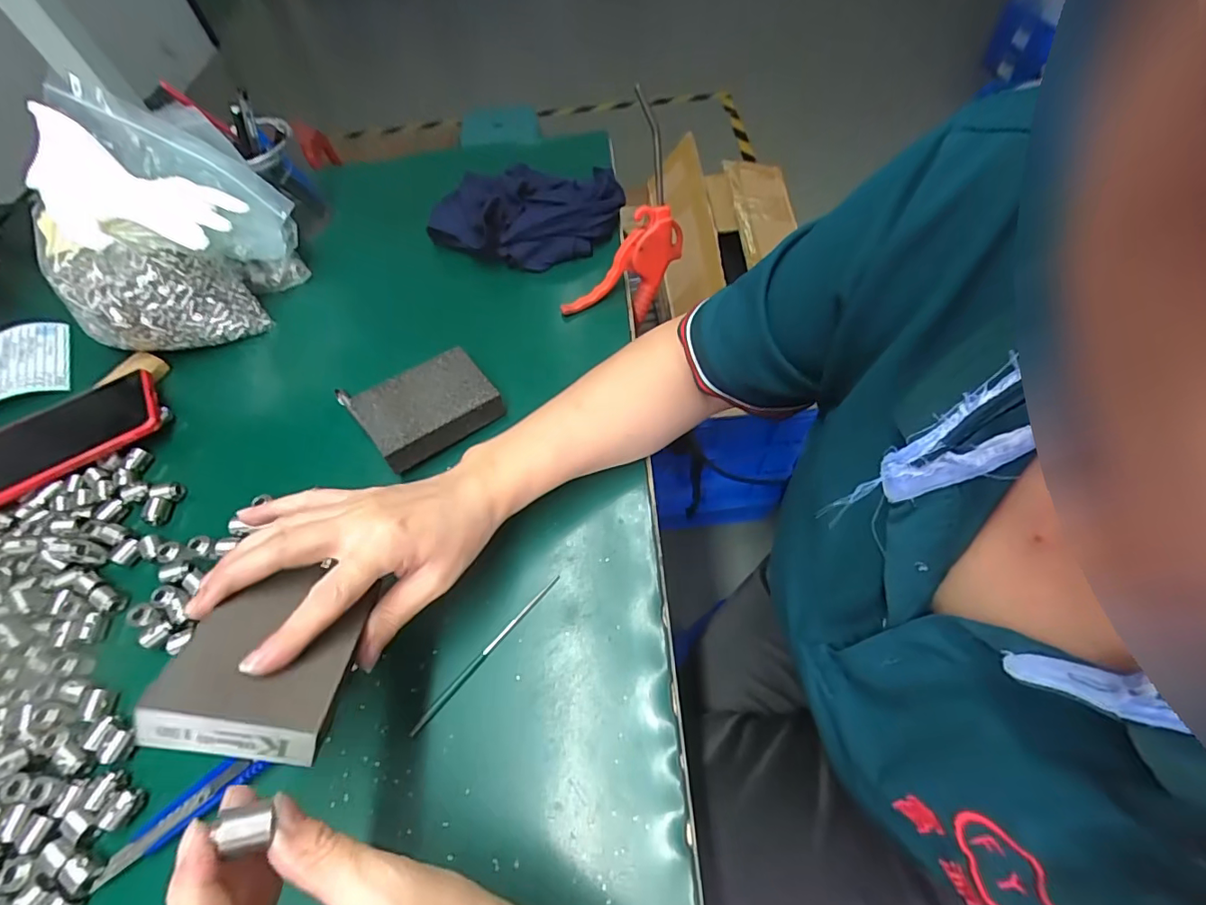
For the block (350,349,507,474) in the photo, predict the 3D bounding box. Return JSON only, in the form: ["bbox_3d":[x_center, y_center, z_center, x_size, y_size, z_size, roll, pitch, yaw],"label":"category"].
[{"bbox_3d":[-0.139,-0.037,0.419,0.097,0.030,0.065,-32,61,-15],"label":"block"}]

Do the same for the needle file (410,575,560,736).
[{"bbox_3d":[-0.073,0.126,0.334,0.005,0.005,0.124,36,67,24],"label":"needle file"}]

